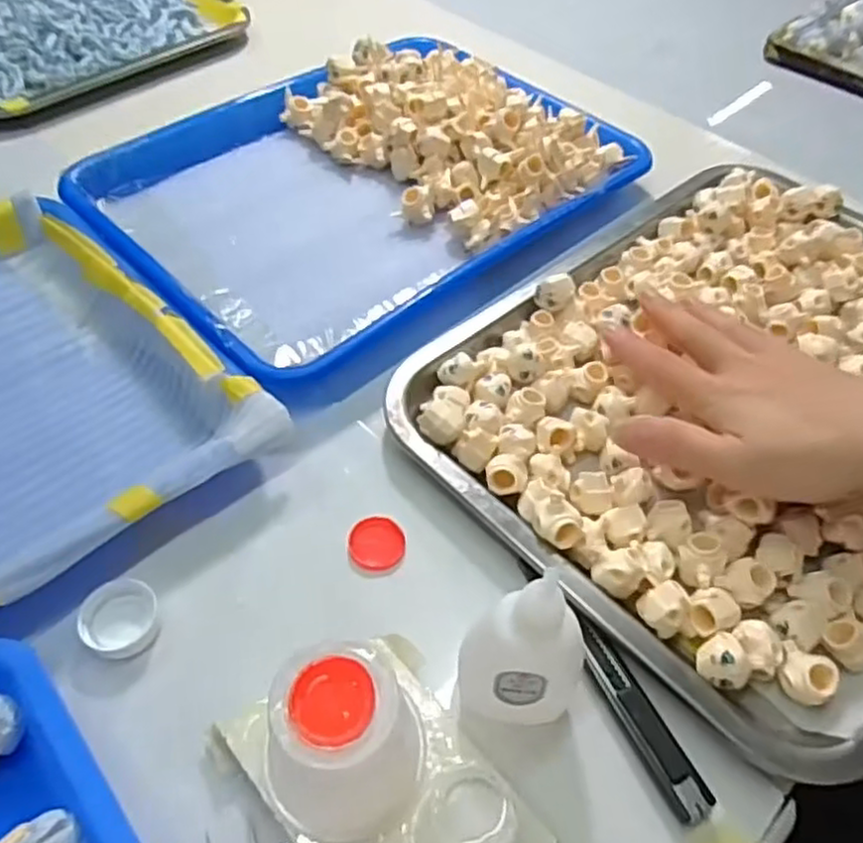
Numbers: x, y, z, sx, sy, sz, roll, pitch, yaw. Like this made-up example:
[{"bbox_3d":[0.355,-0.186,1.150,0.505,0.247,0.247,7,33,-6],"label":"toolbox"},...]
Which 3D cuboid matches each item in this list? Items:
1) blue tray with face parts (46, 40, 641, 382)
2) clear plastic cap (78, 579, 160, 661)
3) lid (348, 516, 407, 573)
[{"bbox_3d":[-0.043,-0.167,0.471,0.328,0.037,0.256,-34,61,-26],"label":"blue tray with face parts"},{"bbox_3d":[-0.128,0.081,0.293,0.029,0.009,0.032,-3,52,-5],"label":"clear plastic cap"},{"bbox_3d":[-0.025,0.056,0.322,0.025,0.004,0.028,-6,52,-8],"label":"lid"}]

